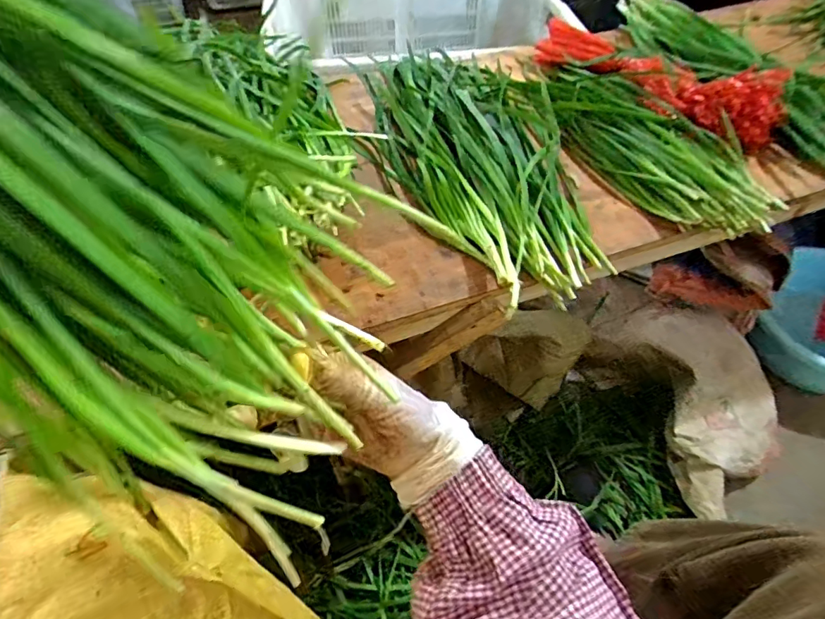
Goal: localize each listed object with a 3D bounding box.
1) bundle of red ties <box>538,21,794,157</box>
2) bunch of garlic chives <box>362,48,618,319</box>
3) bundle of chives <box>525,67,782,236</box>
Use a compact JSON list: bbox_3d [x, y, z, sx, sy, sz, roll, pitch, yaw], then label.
[{"bbox_3d":[0.313,-0.322,0.663,0.129,0.082,0.360,-24,55,-18],"label":"bundle of red ties"},{"bbox_3d":[0.078,-0.201,0.619,0.229,0.035,0.477,-9,52,-8],"label":"bunch of garlic chives"},{"bbox_3d":[0.265,-0.225,0.615,0.139,0.032,0.379,-23,55,-18],"label":"bundle of chives"}]

